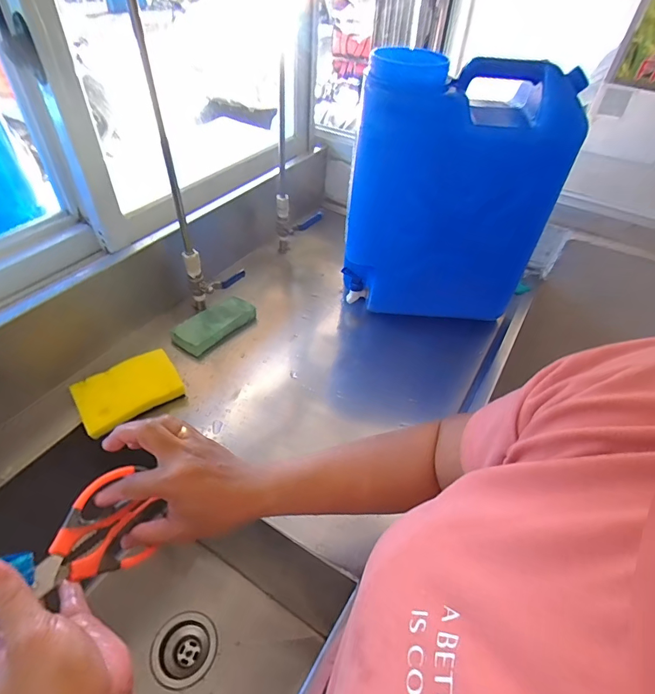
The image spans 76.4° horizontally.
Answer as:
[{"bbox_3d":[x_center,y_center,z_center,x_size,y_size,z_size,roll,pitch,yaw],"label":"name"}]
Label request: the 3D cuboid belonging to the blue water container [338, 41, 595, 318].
[{"bbox_3d":[0.194,-0.237,0.693,0.311,0.386,0.134,-3,46,-7],"label":"blue water container"}]

